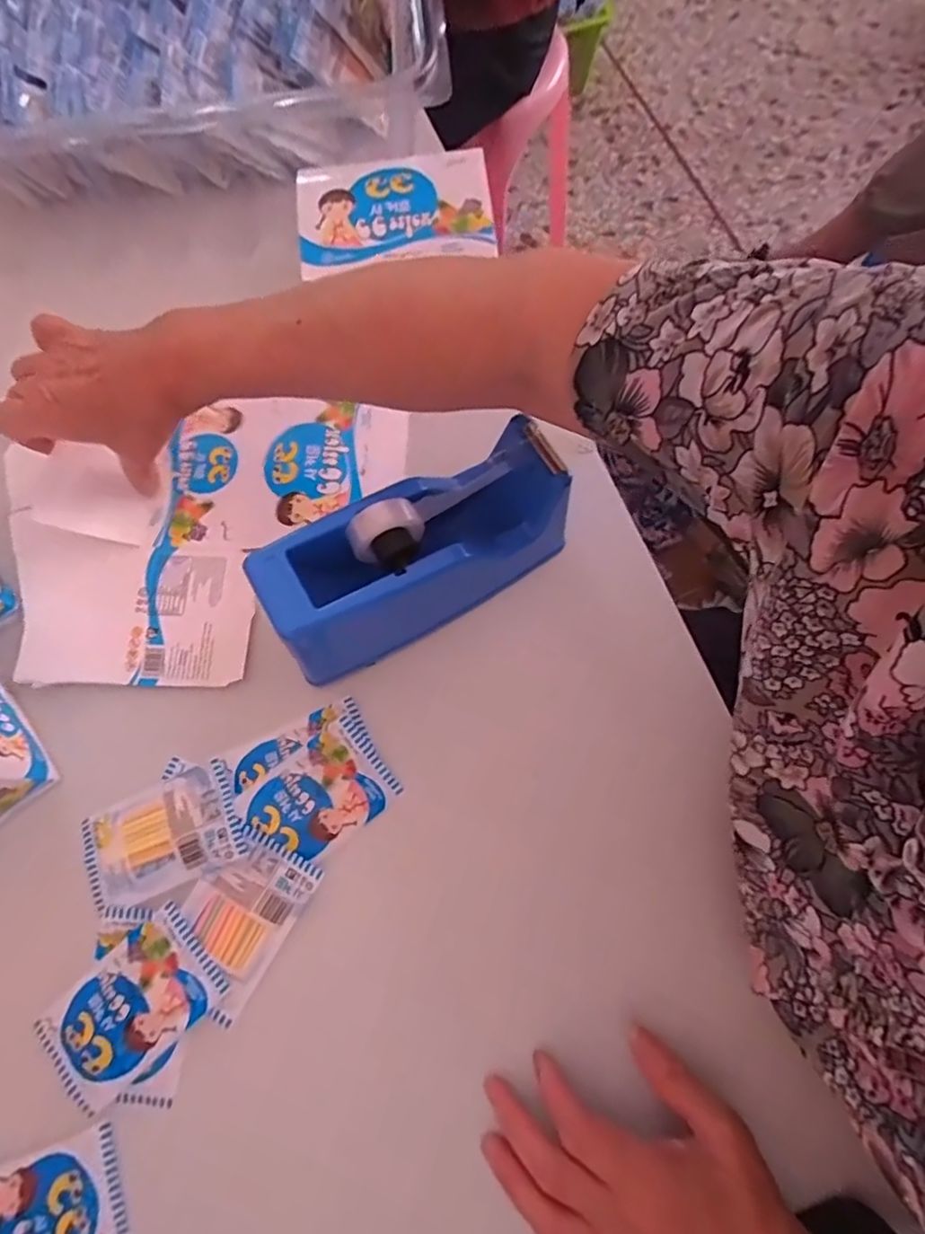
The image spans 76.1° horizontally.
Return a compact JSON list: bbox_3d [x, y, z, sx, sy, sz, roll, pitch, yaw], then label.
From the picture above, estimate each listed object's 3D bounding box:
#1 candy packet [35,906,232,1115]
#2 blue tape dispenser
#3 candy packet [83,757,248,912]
[{"bbox_3d":[-0.196,0.229,0.347,0.099,0.006,0.064,-43,76,-10],"label":"candy packet"},{"bbox_3d":[-0.026,-0.039,0.378,0.198,0.088,0.070,-30,74,-7],"label":"blue tape dispenser"},{"bbox_3d":[-0.191,0.137,0.372,0.097,0.008,0.063,-23,73,-5],"label":"candy packet"}]

